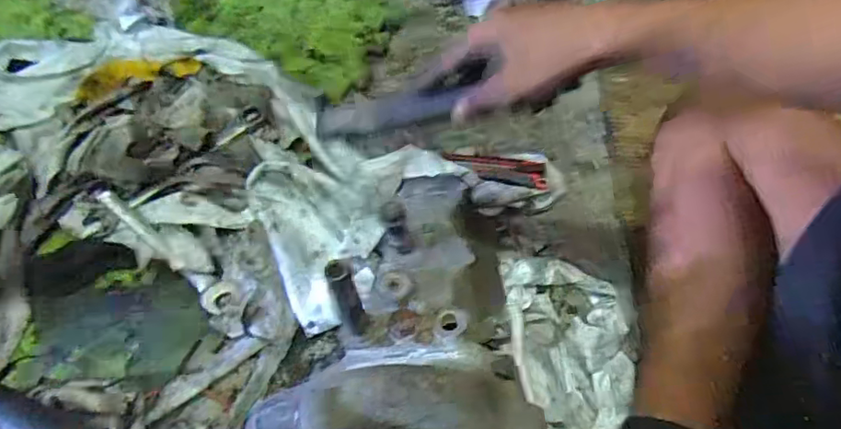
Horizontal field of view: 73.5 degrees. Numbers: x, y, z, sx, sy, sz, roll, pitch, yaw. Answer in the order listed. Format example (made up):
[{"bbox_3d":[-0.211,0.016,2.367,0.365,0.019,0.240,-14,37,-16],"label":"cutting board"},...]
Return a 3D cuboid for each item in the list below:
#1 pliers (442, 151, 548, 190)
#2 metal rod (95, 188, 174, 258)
[{"bbox_3d":[0.083,-0.047,0.627,0.111,0.023,0.042,4,57,-1],"label":"pliers"},{"bbox_3d":[-0.284,0.009,0.560,0.109,0.013,0.015,37,62,19],"label":"metal rod"}]

